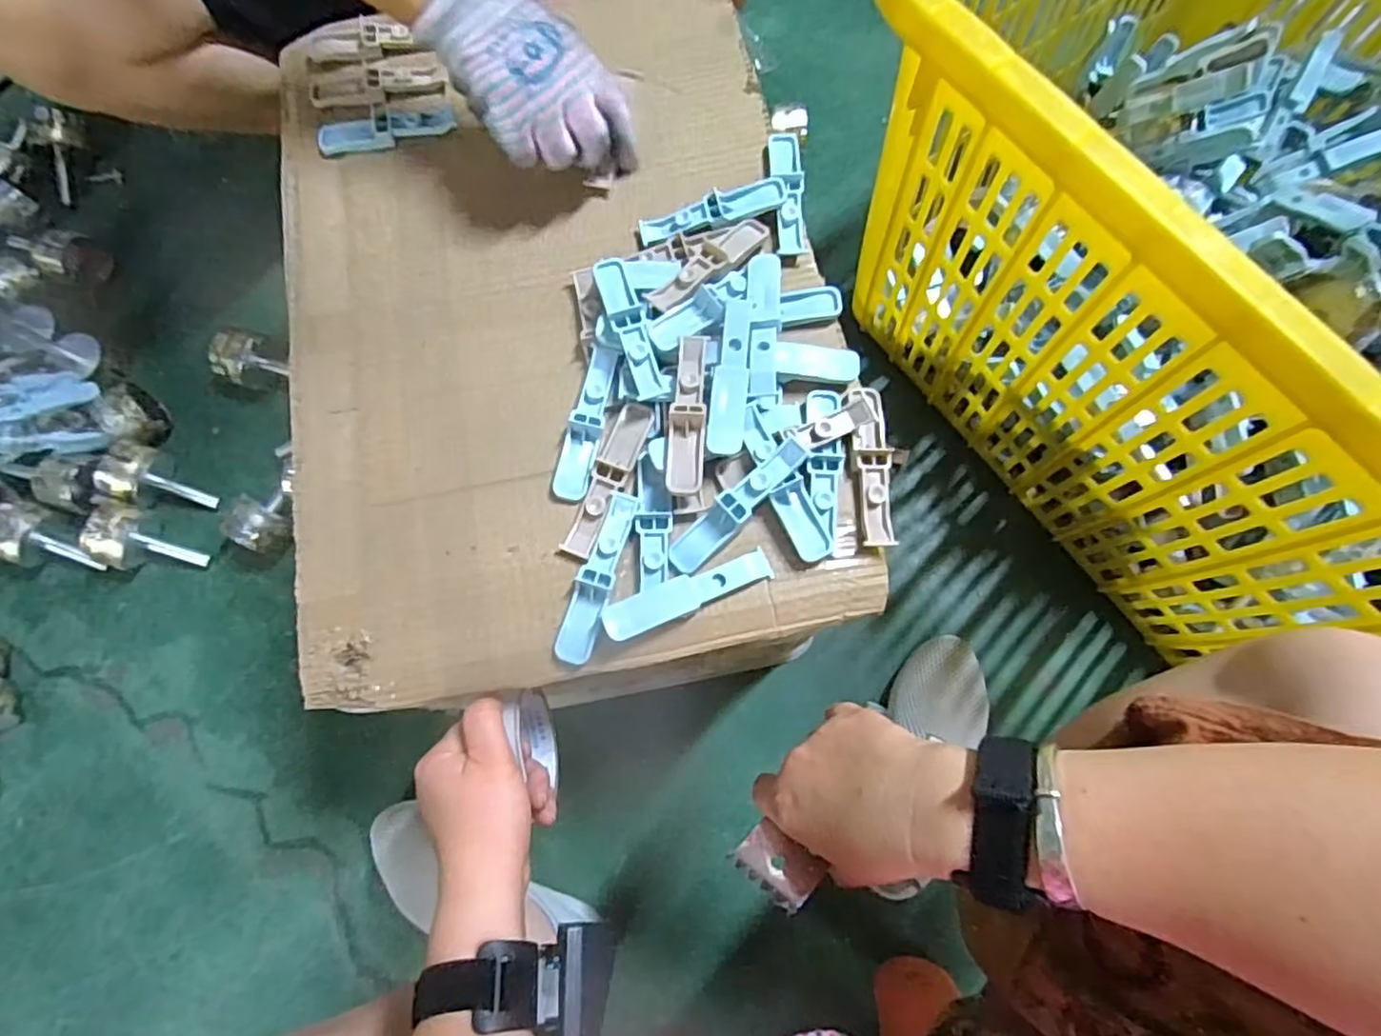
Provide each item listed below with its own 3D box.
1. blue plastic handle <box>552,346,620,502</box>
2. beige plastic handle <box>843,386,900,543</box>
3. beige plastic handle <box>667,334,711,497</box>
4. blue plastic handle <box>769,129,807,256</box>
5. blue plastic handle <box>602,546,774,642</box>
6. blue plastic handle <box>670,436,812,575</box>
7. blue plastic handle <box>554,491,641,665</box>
[{"bbox_3d":[-0.064,-0.058,0.422,0.021,0.015,0.098,11,75,5],"label":"blue plastic handle"},{"bbox_3d":[0.109,-0.031,0.406,0.024,0.013,0.097,-6,75,0],"label":"beige plastic handle"},{"bbox_3d":[-0.002,-0.062,0.396,0.021,0.010,0.099,2,75,2],"label":"beige plastic handle"},{"bbox_3d":[0.067,-0.224,0.463,0.020,0.019,0.096,-3,75,1],"label":"blue plastic handle"},{"bbox_3d":[0.000,0.043,0.382,0.098,0.022,0.022,-22,78,-5],"label":"blue plastic handle"},{"bbox_3d":[0.028,-0.008,0.388,0.100,0.020,0.018,-42,78,-9],"label":"blue plastic handle"},{"bbox_3d":[-0.054,0.034,0.391,0.021,0.012,0.100,15,76,6],"label":"blue plastic handle"}]

